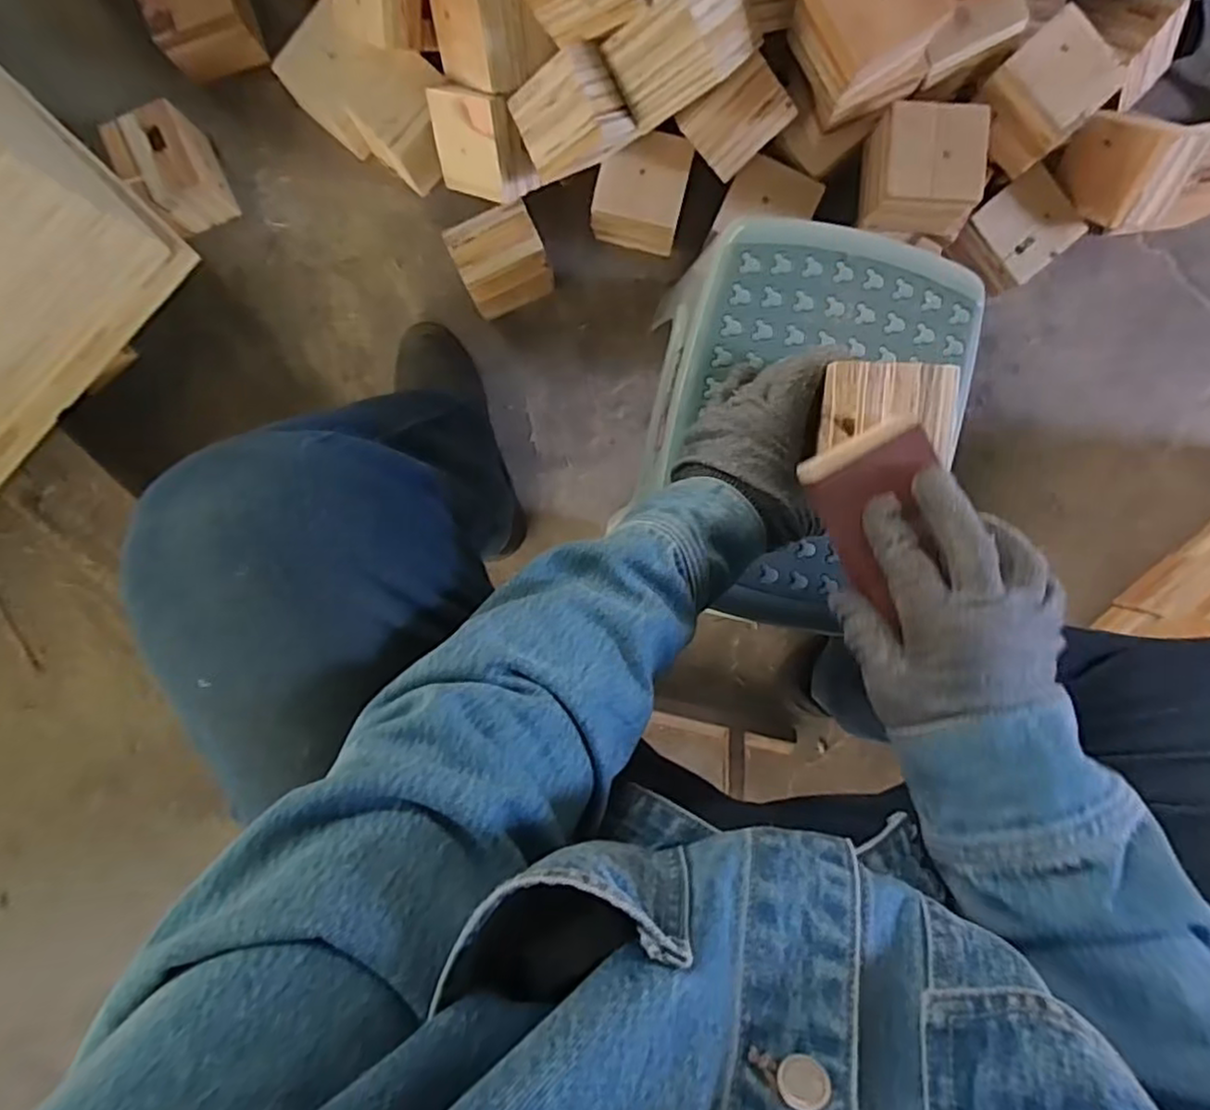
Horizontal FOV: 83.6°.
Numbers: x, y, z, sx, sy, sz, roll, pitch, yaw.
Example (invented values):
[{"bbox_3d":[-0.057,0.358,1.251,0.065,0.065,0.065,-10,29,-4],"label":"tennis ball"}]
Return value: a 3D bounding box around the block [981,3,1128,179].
[{"bbox_3d":[0.440,-0.462,0.680,0.095,0.075,0.090,45,93,-4],"label":"block"}]

